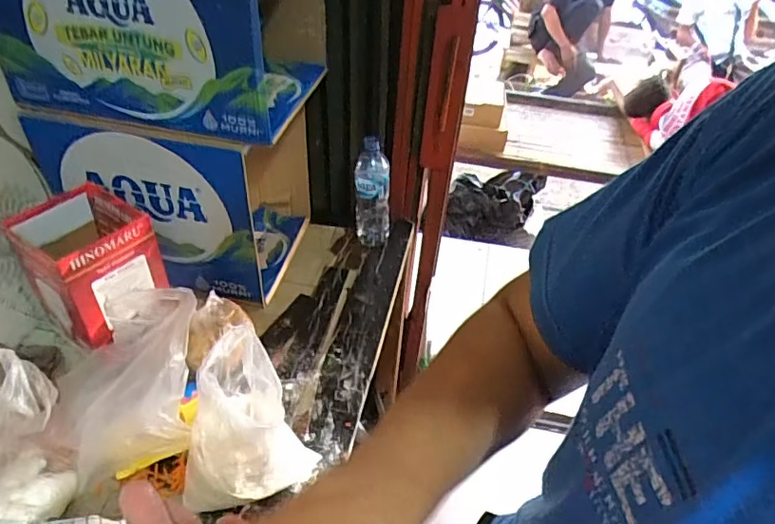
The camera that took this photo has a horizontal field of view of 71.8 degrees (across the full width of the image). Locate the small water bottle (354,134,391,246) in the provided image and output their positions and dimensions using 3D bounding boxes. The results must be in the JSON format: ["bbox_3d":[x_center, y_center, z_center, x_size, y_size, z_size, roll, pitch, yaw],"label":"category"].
[{"bbox_3d":[-0.028,-0.129,1.031,0.068,0.221,0.058,0,41,-3],"label":"small water bottle"}]

